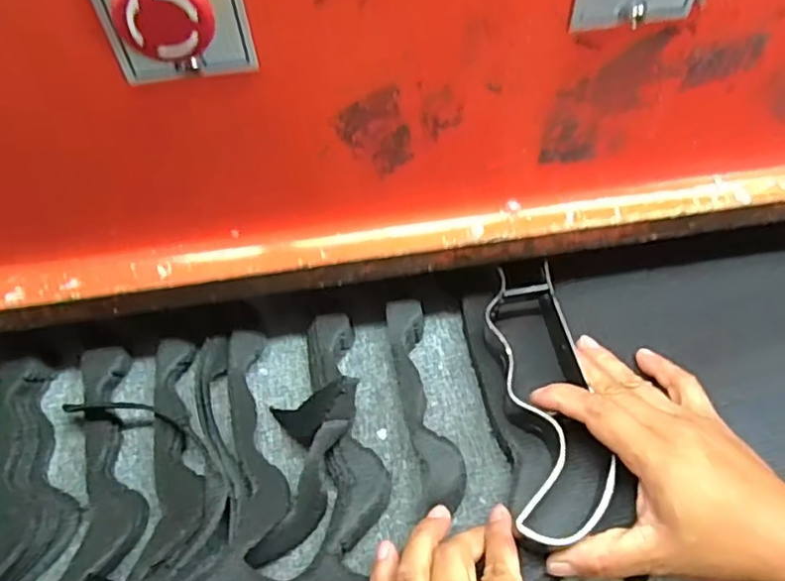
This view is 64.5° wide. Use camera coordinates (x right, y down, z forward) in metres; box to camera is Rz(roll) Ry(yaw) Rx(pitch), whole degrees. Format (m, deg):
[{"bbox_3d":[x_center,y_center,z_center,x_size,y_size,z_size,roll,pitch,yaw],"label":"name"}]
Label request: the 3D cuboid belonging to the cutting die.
[{"bbox_3d":[0.093,0.067,0.381,0.053,0.040,0.168,-3,54,1],"label":"cutting die"}]

